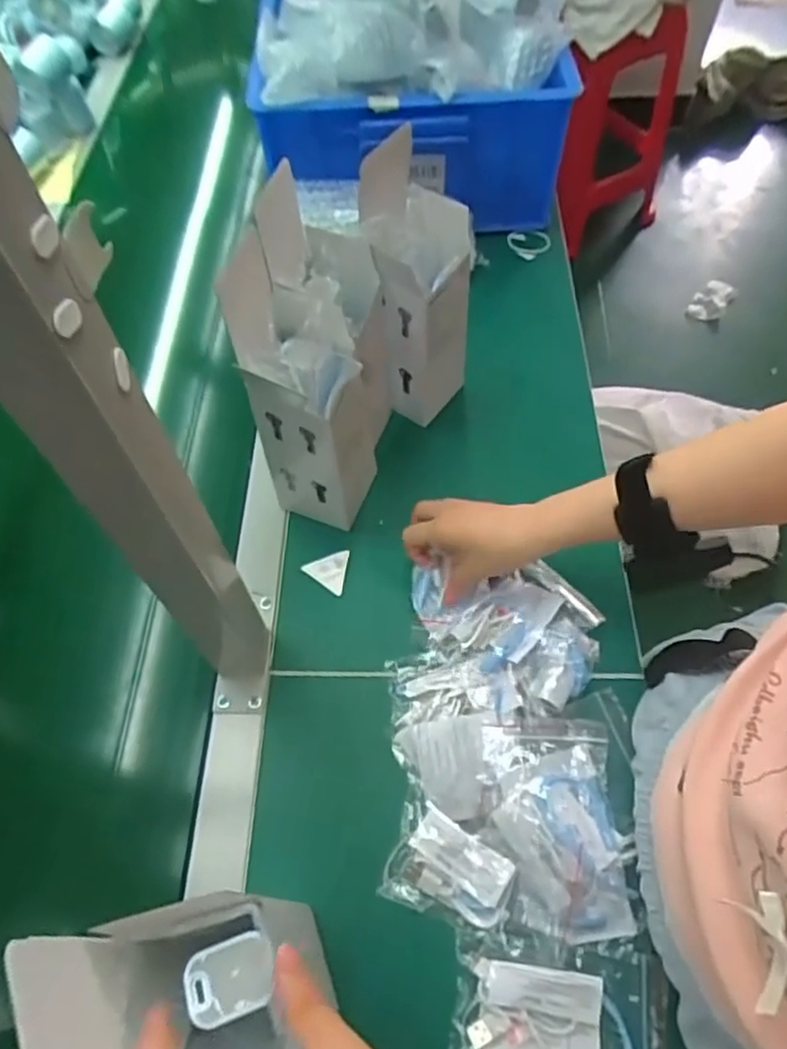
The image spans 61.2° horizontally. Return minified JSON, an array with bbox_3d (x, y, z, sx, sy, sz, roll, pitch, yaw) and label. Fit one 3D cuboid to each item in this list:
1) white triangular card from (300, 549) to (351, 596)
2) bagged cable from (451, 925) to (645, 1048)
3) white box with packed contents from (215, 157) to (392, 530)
[{"bbox_3d":[-0.060,0.039,0.585,0.038,0.006,0.039,7,64,3],"label":"white triangular card"},{"bbox_3d":[0.096,0.307,0.412,0.115,0.011,0.084,6,59,6],"label":"bagged cable"},{"bbox_3d":[-0.059,-0.123,0.545,0.083,0.209,0.168,6,59,6],"label":"white box with packed contents"}]

